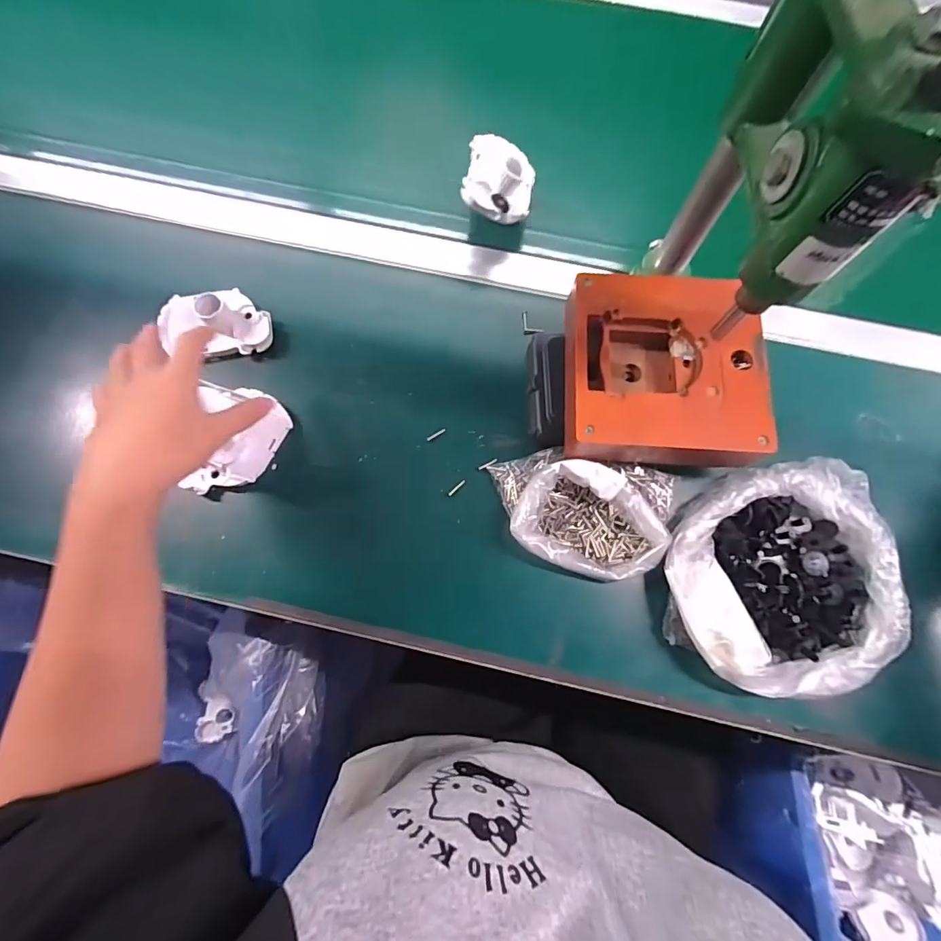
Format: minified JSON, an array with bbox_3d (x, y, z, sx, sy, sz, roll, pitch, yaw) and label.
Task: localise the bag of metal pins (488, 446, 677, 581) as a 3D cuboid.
[{"bbox_3d":[0.092,0.034,0.379,0.154,0.039,0.100,11,75,2],"label":"bag of metal pins"}]

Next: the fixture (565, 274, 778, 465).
[{"bbox_3d":[0.157,-0.083,0.382,0.153,0.053,0.150,3,75,0],"label":"fixture"}]

